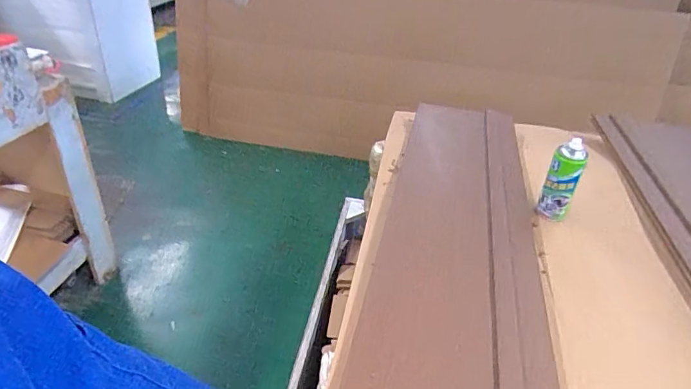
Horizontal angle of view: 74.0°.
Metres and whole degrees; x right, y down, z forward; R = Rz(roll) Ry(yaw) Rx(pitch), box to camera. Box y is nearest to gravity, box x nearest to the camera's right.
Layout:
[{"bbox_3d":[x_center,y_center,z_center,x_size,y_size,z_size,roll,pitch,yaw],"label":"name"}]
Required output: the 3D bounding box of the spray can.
[{"bbox_3d":[0.467,-0.025,0.991,0.061,0.173,0.054,24,39,28],"label":"spray can"}]

